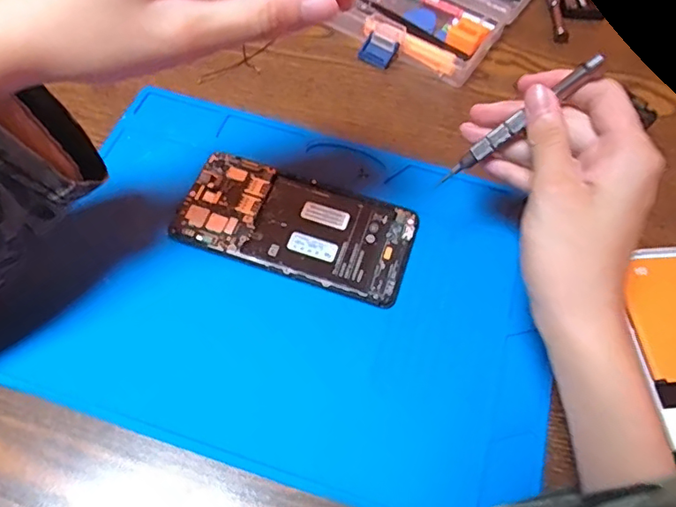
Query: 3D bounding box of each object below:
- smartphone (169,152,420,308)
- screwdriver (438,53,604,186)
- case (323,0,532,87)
[{"bbox_3d":[-0.026,-0.018,0.356,0.147,0.010,0.071,17,60,6],"label":"smartphone"},{"bbox_3d":[0.091,-0.066,0.284,0.005,0.099,0.007,12,49,-44],"label":"screwdriver"},{"bbox_3d":[0.081,-0.225,0.477,0.144,0.018,0.184,30,63,13],"label":"case"}]

